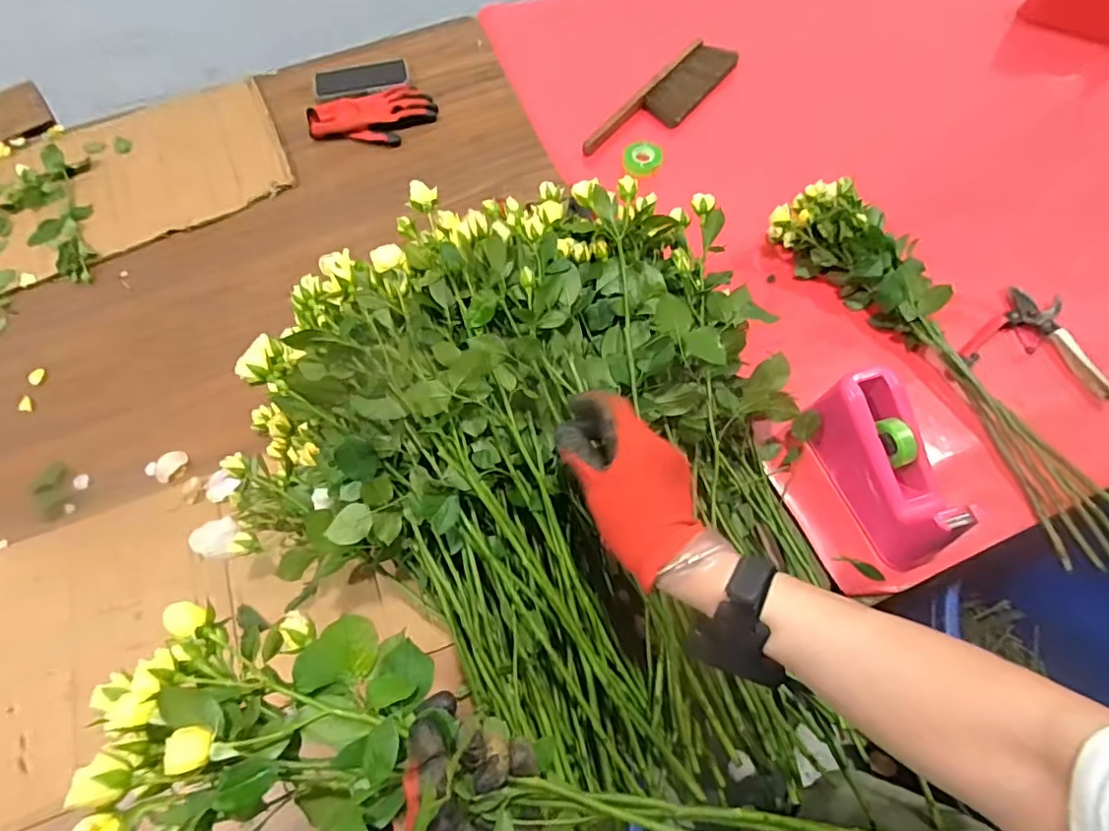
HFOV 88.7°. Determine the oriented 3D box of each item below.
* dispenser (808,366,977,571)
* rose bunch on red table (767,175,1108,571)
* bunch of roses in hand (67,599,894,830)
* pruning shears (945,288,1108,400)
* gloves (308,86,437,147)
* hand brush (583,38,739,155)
[{"bbox_3d":[0.361,0.056,0.617,0.069,0.100,0.194,-16,65,-6],"label":"dispenser"},{"bbox_3d":[0.494,-0.087,0.712,0.136,0.086,0.553,-25,66,-10],"label":"rose bunch on red table"},{"bbox_3d":[-0.003,0.230,0.333,0.526,0.094,0.143,14,64,-4],"label":"bunch of roses in hand"},{"bbox_3d":[0.609,-0.106,0.744,0.178,0.037,0.167,12,65,6],"label":"pruning shears"},{"bbox_3d":[-0.315,-0.520,0.983,0.215,0.021,0.118,-3,64,-1],"label":"gloves"},{"bbox_3d":[0.195,-0.551,0.991,0.094,0.033,0.368,34,69,15],"label":"hand brush"}]

